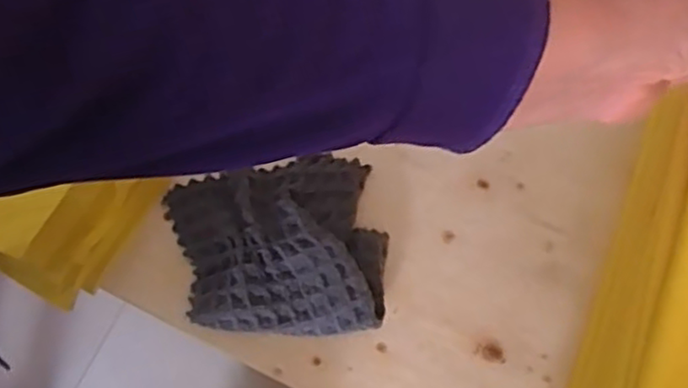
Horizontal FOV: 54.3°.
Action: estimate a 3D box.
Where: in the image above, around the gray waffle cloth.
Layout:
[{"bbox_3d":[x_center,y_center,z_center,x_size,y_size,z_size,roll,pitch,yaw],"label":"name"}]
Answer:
[{"bbox_3d":[-0.043,0.035,0.421,0.128,0.027,0.113,-10,70,-2],"label":"gray waffle cloth"}]

